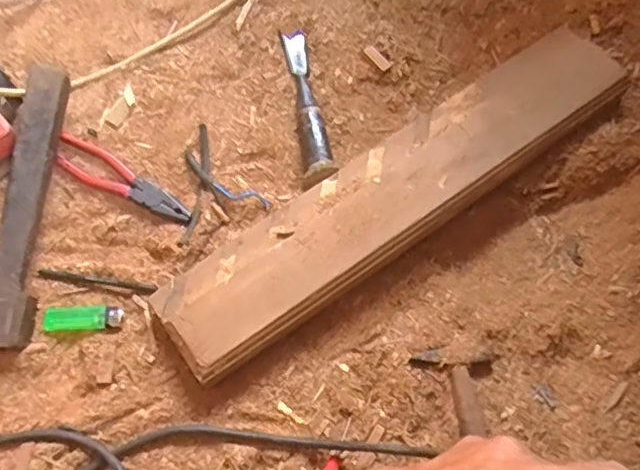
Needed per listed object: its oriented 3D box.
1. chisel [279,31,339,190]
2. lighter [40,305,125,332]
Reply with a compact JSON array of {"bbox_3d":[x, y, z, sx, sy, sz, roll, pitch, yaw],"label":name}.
[{"bbox_3d":[-0.019,-0.166,0.747,0.035,0.032,0.230,-9,68,-5],"label":"chisel"},{"bbox_3d":[-0.256,0.089,0.654,0.083,0.008,0.030,0,68,-1],"label":"lighter"}]

